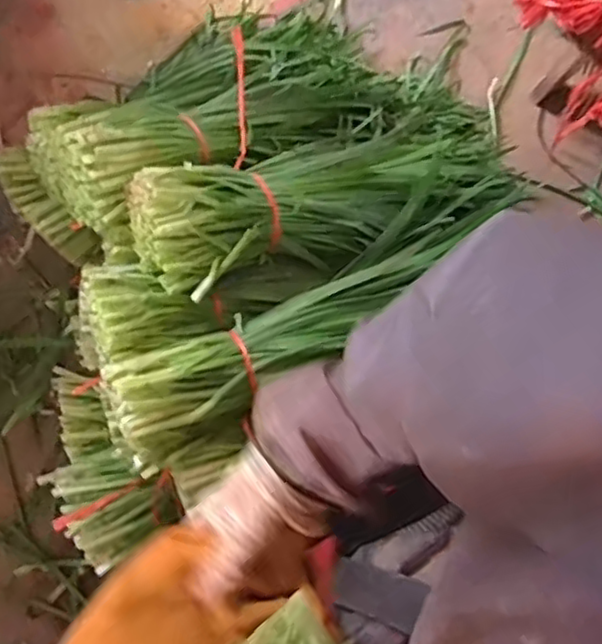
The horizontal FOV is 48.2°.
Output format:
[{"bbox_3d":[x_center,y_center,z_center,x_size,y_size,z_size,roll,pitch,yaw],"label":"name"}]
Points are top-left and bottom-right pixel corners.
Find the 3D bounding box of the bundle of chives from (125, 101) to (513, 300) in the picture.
[{"bbox_3d":[0.045,-0.142,0.713,0.432,0.068,0.141,-22,75,-29],"label":"bundle of chives"}]

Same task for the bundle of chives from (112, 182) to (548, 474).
[{"bbox_3d":[0.035,-0.032,0.669,0.492,0.069,0.102,-32,77,-25],"label":"bundle of chives"}]

